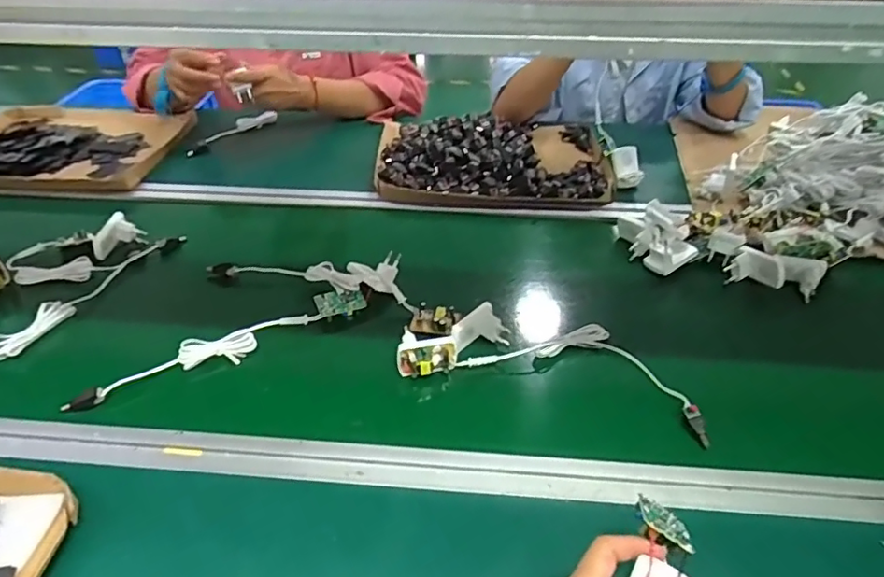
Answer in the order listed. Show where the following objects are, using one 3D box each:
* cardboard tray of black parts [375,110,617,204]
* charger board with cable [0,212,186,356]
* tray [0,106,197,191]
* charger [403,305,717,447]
[{"bbox_3d":[0.082,-0.231,0.935,0.361,0.069,0.280,-4,39,0],"label":"cardboard tray of black parts"},{"bbox_3d":[-0.481,-0.025,0.714,0.166,0.047,0.254,15,42,22],"label":"charger board with cable"},{"bbox_3d":[-0.650,-0.257,1.004,0.377,0.030,0.301,0,39,5],"label":"tray"},{"bbox_3d":[0.113,0.067,0.595,0.305,0.043,0.122,7,40,14],"label":"charger"}]

